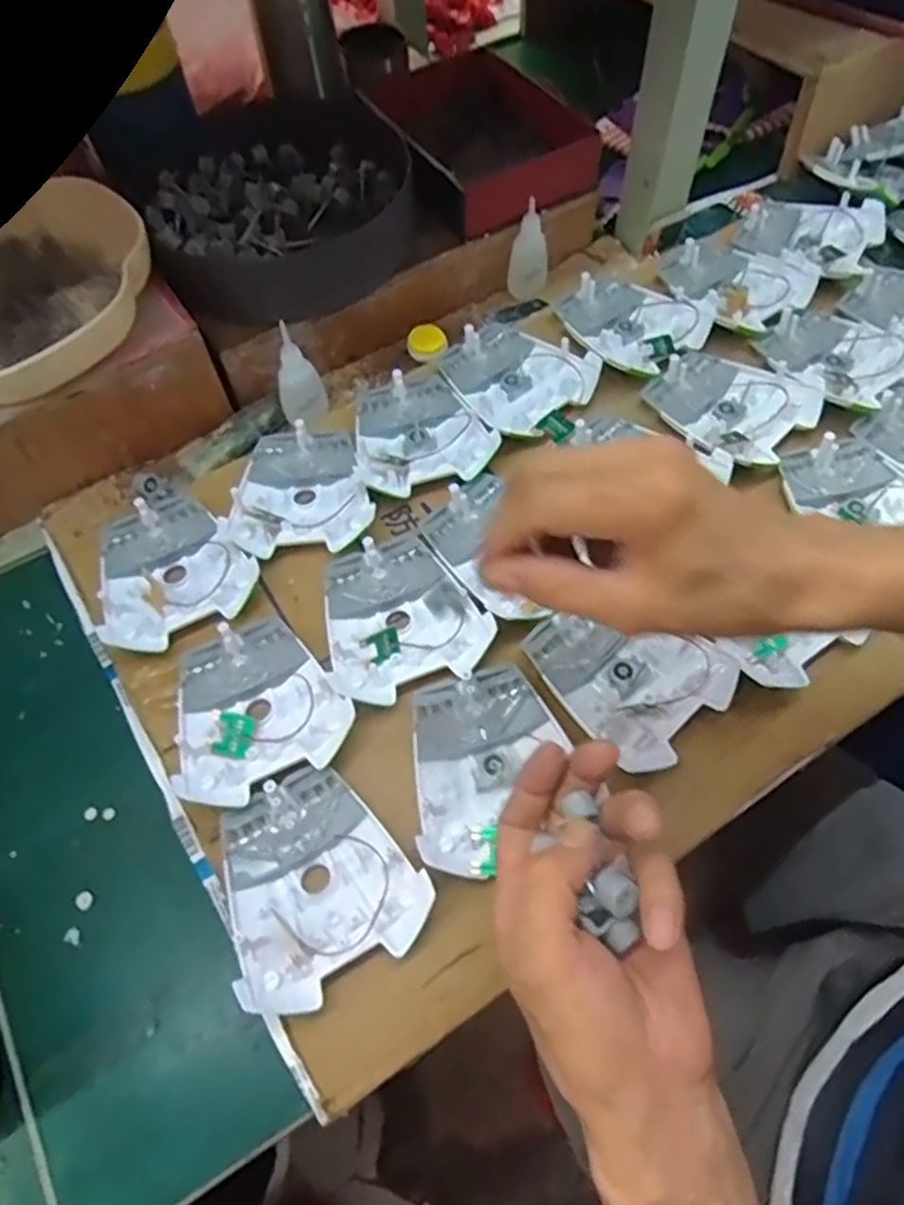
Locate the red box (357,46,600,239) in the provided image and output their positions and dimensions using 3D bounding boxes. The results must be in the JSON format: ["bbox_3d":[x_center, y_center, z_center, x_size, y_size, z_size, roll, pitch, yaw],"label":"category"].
[{"bbox_3d":[0.023,-0.392,0.600,0.134,0.042,0.187,-24,63,-12],"label":"red box"}]

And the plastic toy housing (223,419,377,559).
[{"bbox_3d":[-0.104,-0.081,0.506,0.095,0.022,0.102,-5,61,-2],"label":"plastic toy housing"}]

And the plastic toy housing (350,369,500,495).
[{"bbox_3d":[-0.032,-0.127,0.528,0.097,0.020,0.114,-27,64,-13],"label":"plastic toy housing"}]

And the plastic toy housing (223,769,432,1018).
[{"bbox_3d":[-0.073,0.142,0.378,0.096,0.016,0.107,-26,64,-13],"label":"plastic toy housing"}]

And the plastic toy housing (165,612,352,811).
[{"bbox_3d":[-0.117,0.058,0.430,0.098,0.020,0.107,-22,63,-11],"label":"plastic toy housing"}]

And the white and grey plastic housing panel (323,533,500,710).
[{"bbox_3d":[-0.033,0.004,0.455,0.096,0.013,0.111,-17,62,-8],"label":"white and grey plastic housing panel"}]

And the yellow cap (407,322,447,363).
[{"bbox_3d":[-0.020,-0.212,0.585,0.030,0.015,0.029,0,61,1],"label":"yellow cap"}]

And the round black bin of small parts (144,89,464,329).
[{"bbox_3d":[-0.133,-0.321,0.581,0.229,0.059,0.206,-33,65,-16],"label":"round black bin of small parts"}]

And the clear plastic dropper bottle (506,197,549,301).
[{"bbox_3d":[0.064,-0.291,0.593,0.031,0.065,0.022,-27,64,-13],"label":"clear plastic dropper bottle"}]

